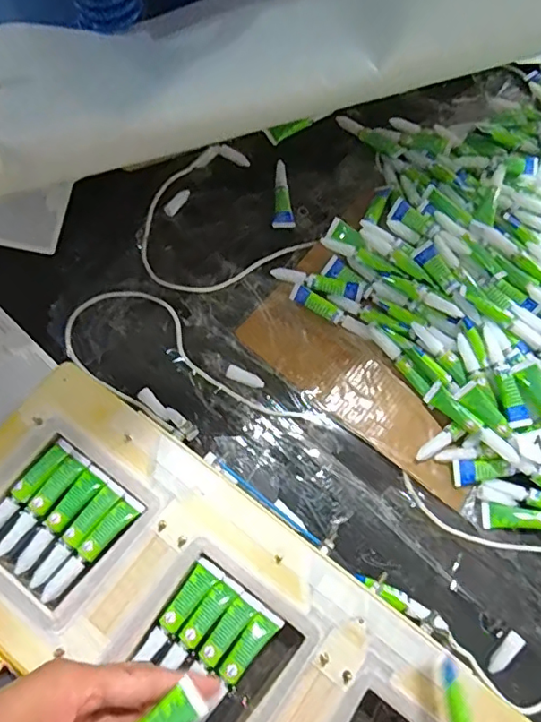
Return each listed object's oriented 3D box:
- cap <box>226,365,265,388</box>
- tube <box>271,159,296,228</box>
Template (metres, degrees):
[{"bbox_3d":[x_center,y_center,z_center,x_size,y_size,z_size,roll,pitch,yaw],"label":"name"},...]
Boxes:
[{"bbox_3d":[-0.021,0.014,0.444,0.032,0.007,0.011,19,68,5],"label":"cap"},{"bbox_3d":[0.013,-0.160,0.516,0.019,0.011,0.082,2,68,-2],"label":"tube"}]

